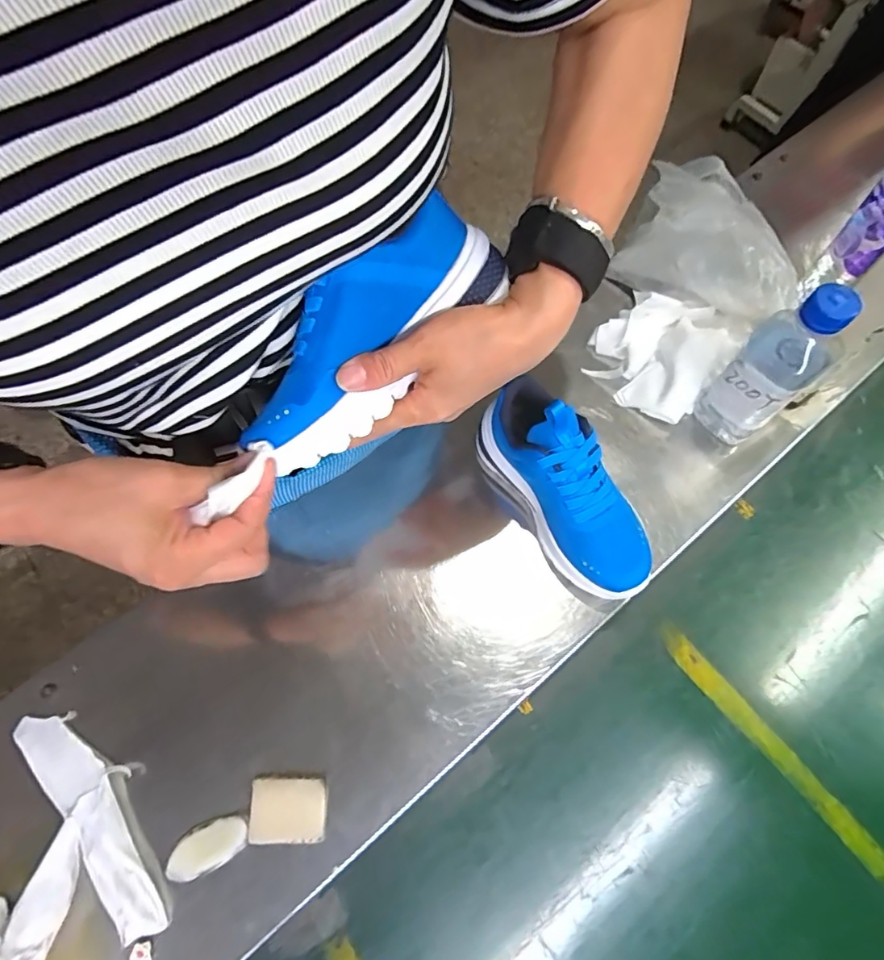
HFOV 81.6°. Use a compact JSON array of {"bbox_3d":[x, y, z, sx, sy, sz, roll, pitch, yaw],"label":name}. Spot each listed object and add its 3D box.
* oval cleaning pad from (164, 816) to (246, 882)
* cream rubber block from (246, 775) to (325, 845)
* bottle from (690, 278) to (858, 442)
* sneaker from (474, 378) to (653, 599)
[{"bbox_3d":[-0.169,0.265,0.371,0.057,0.011,0.030,-24,68,-9],"label":"oval cleaning pad"},{"bbox_3d":[-0.113,0.241,0.374,0.054,0.007,0.040,-2,66,0],"label":"cream rubber block"},{"bbox_3d":[0.273,-0.094,0.421,0.059,0.163,0.059,40,73,17],"label":"bottle"},{"bbox_3d":[0.099,0.009,0.421,0.068,0.114,0.189,-33,69,-13],"label":"sneaker"}]

